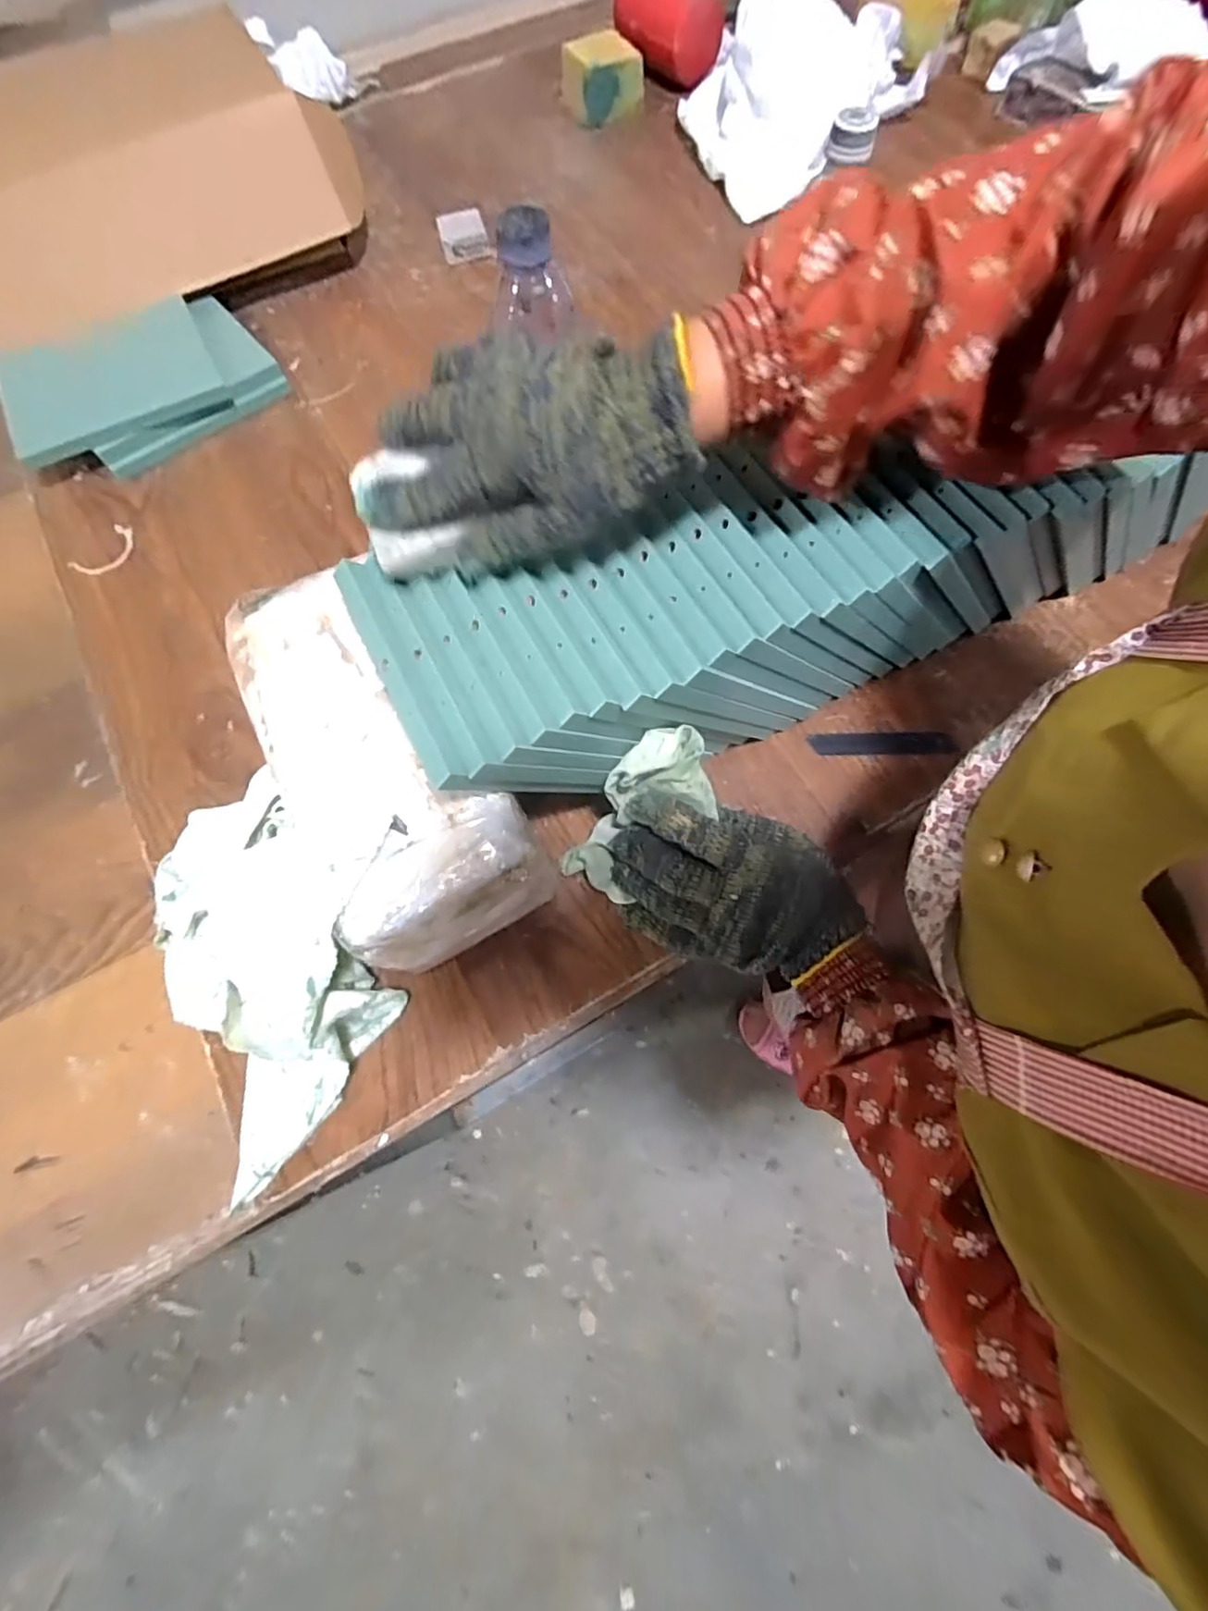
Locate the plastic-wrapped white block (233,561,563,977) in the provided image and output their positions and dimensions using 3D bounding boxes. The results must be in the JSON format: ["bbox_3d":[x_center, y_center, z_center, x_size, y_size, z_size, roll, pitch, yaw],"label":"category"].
[{"bbox_3d":[-0.130,-0.019,0.371,0.105,0.104,0.239,-35,70,-10],"label":"plastic-wrapped white block"}]

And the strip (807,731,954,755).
[{"bbox_3d":[0.194,-0.044,0.435,0.096,0.004,0.018,1,69,2],"label":"strip"}]

